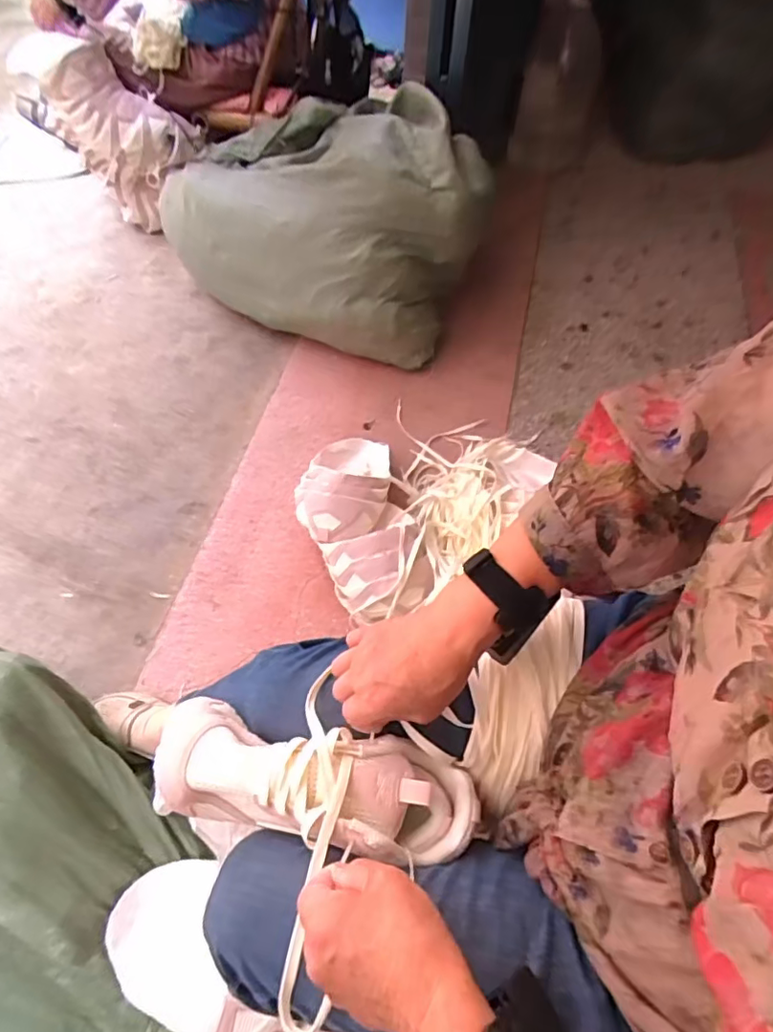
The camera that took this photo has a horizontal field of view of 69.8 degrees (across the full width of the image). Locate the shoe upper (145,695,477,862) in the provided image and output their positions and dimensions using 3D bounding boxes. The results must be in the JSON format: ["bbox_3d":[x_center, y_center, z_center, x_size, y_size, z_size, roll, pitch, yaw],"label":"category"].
[{"bbox_3d":[-0.057,0.198,0.420,0.246,0.063,0.081,10,58,4],"label":"shoe upper"}]

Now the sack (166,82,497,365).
[{"bbox_3d":[-0.138,-0.636,1.184,0.648,0.322,0.397,19,60,9],"label":"sack"}]

